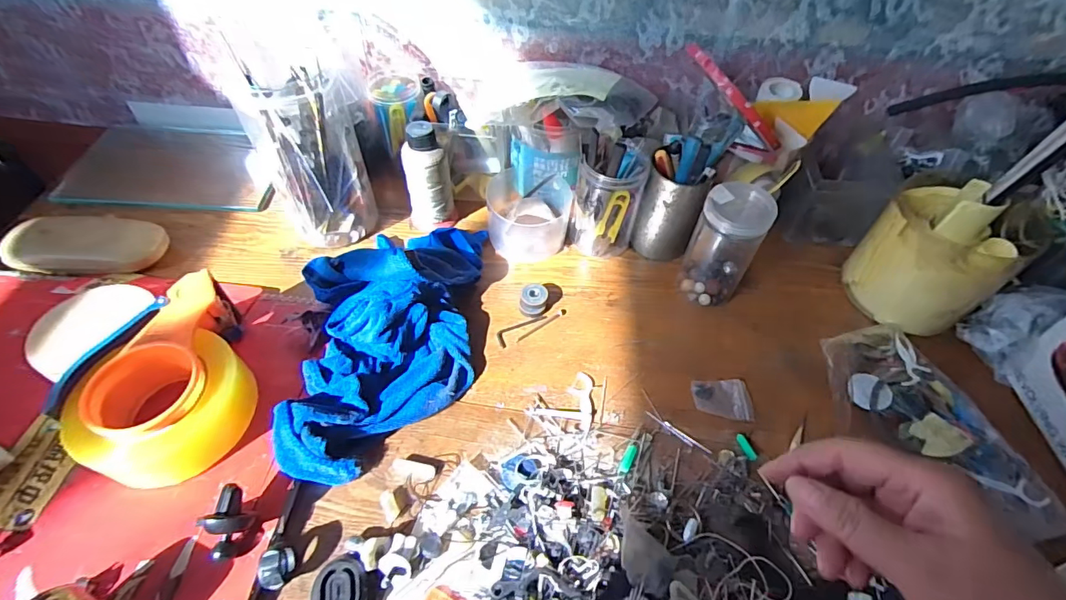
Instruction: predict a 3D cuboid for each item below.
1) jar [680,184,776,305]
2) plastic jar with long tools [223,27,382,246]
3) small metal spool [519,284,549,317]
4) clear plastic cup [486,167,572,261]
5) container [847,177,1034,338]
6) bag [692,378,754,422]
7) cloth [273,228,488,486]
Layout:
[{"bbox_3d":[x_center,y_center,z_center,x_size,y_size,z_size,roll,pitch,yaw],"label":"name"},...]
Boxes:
[{"bbox_3d":[0.196,-0.053,0.501,0.062,0.121,0.054,29,55,19],"label":"jar"},{"bbox_3d":[-0.238,-0.167,0.532,0.097,0.176,0.125,-15,53,-15],"label":"plastic jar with long tools"},{"bbox_3d":[0.001,-0.001,0.516,0.027,0.018,0.033,9,51,4],"label":"small metal spool"},{"bbox_3d":[-0.005,-0.107,0.576,0.095,0.061,0.113,5,51,1],"label":"clear plastic cup"},{"bbox_3d":[0.415,-0.043,0.508,0.112,0.125,0.120,-29,58,-24],"label":"container"},{"bbox_3d":[0.179,0.094,0.461,0.052,0.006,0.039,3,51,-1],"label":"bag"},{"bbox_3d":[-0.133,0.017,0.462,0.152,0.072,0.289,1,51,-2],"label":"cloth"}]

